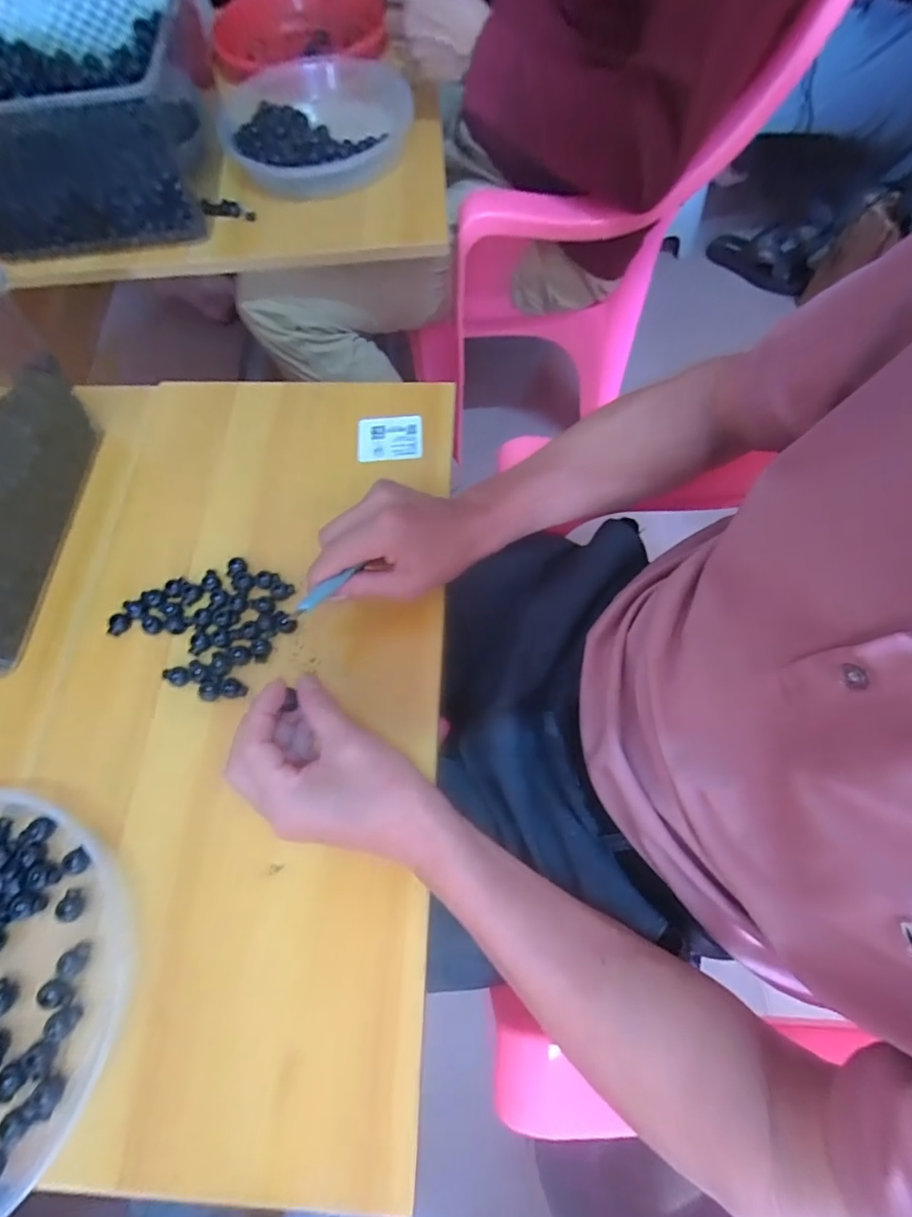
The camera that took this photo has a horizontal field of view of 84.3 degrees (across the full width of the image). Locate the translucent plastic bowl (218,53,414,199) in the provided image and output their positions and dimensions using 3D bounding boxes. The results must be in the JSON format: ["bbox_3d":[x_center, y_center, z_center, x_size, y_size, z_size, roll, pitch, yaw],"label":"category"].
[{"bbox_3d":[-0.182,-0.591,0.615,0.241,0.057,0.241,-1,69,2],"label":"translucent plastic bowl"}]

